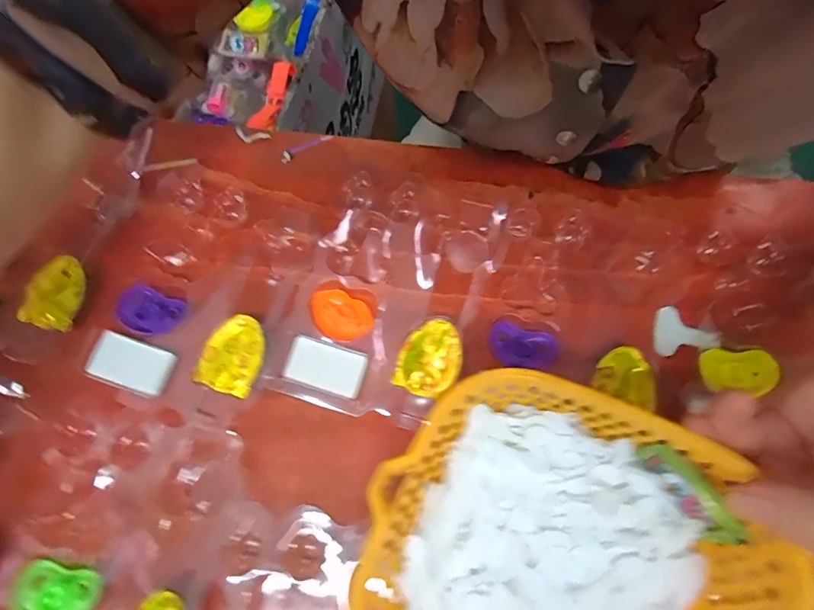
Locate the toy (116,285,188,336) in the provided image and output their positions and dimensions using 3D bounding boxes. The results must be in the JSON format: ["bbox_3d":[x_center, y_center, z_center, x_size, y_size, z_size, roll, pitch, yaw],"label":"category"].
[{"bbox_3d":[-0.182,0.005,0.309,0.044,0.016,0.031,21,74,7],"label":"toy"}]

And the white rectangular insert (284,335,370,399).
[{"bbox_3d":[-0.057,0.042,0.302,0.053,0.004,0.031,16,74,5],"label":"white rectangular insert"}]

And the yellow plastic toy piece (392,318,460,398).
[{"bbox_3d":[0.016,0.036,0.295,0.039,0.019,0.051,28,75,9],"label":"yellow plastic toy piece"}]

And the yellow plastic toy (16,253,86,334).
[{"bbox_3d":[-0.250,-0.009,0.312,0.034,0.016,0.051,15,74,5],"label":"yellow plastic toy"}]

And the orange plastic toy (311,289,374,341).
[{"bbox_3d":[-0.048,0.008,0.310,0.044,0.007,0.032,28,75,9],"label":"orange plastic toy"}]

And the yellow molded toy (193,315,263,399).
[{"bbox_3d":[-0.118,0.033,0.298,0.041,0.012,0.051,18,74,6],"label":"yellow molded toy"}]

